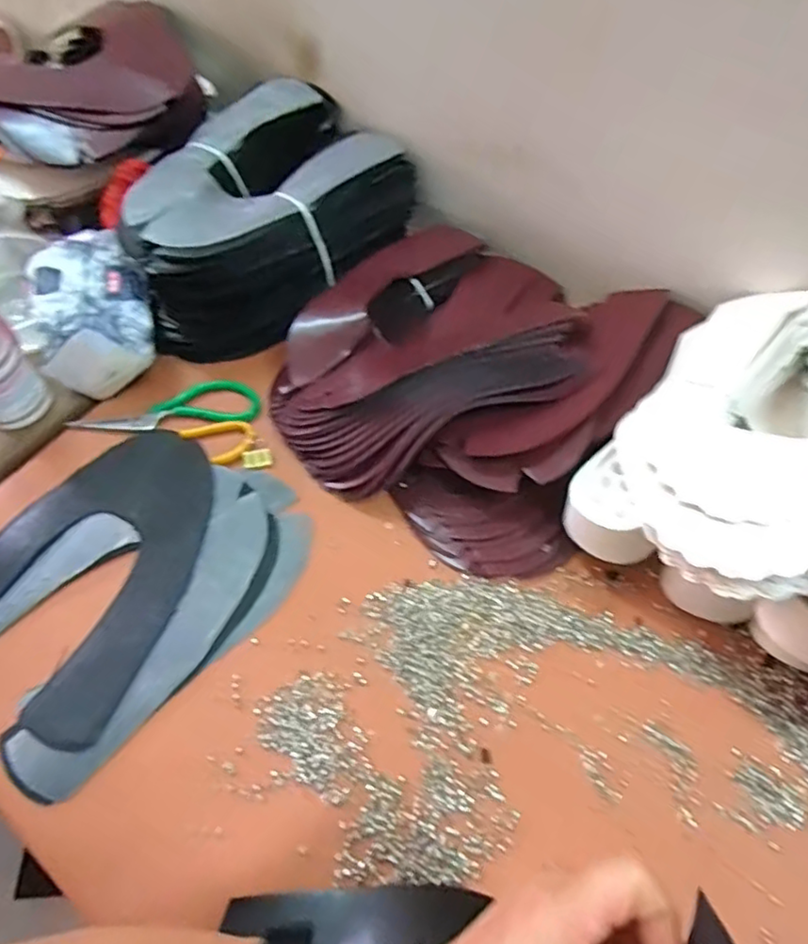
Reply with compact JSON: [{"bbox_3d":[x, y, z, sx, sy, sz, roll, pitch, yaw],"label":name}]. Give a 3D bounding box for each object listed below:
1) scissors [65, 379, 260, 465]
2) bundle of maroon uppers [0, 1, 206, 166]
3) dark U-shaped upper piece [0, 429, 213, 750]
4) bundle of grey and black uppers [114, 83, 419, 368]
[{"bbox_3d":[-0.237,-0.065,0.650,0.187,0.011,0.098,15,62,13],"label":"scissors"},{"bbox_3d":[-0.355,-0.425,0.713,0.223,0.092,0.265,27,63,19],"label":"bundle of maroon uppers"},{"bbox_3d":[-0.288,0.075,0.568,0.212,0.018,0.273,20,63,16],"label":"dark U-shaped upper piece"},{"bbox_3d":[-0.162,-0.275,0.697,0.309,0.131,0.206,-40,64,-17],"label":"bundle of grey and black uppers"}]

